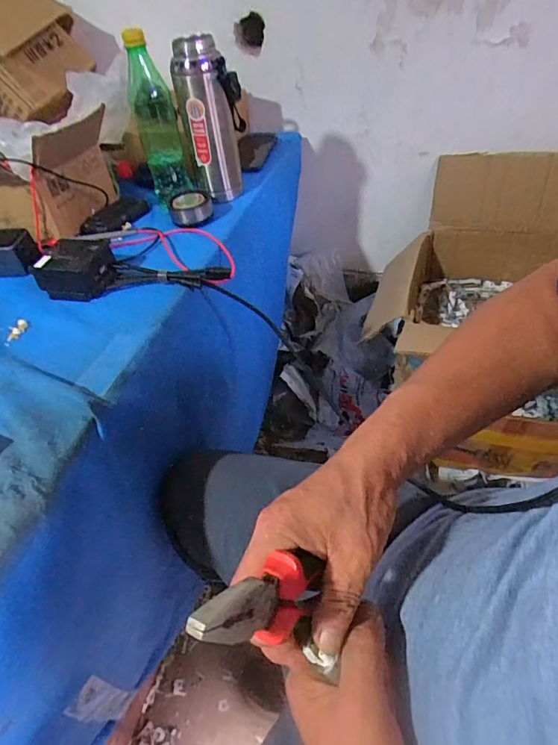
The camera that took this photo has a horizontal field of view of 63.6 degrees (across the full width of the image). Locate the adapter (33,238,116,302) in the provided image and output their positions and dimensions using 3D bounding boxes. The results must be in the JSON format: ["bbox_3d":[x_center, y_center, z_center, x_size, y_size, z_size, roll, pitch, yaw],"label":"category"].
[{"bbox_3d":[-0.264,-0.137,0.593,0.085,0.049,0.073,7,47,15],"label":"adapter"}]

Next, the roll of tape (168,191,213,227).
[{"bbox_3d":[-0.138,-0.257,0.706,0.065,0.024,0.074,-11,45,-3],"label":"roll of tape"}]

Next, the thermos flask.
[{"bbox_3d":[-0.105,-0.387,0.697,0.079,0.208,0.081,17,50,23],"label":"thermos flask"}]

